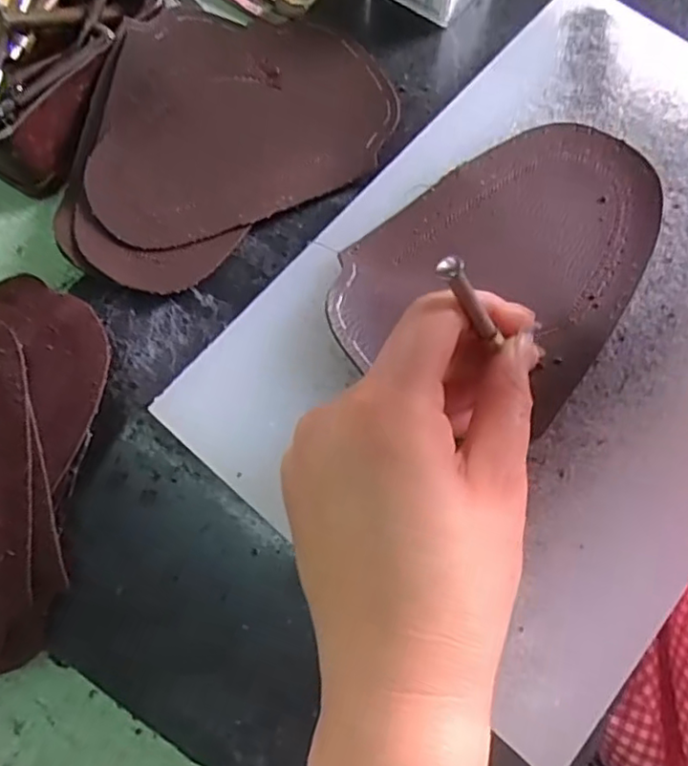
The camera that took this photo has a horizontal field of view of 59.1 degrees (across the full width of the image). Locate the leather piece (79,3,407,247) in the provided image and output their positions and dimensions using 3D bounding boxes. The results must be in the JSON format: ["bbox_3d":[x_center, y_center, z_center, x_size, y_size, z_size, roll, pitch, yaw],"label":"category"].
[{"bbox_3d":[-0.055,-0.136,0.304,0.149,0.009,0.122,-16,74,-5],"label":"leather piece"}]

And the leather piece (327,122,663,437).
[{"bbox_3d":[0.067,-0.056,0.255,0.108,0.009,0.138,28,75,8],"label":"leather piece"}]

